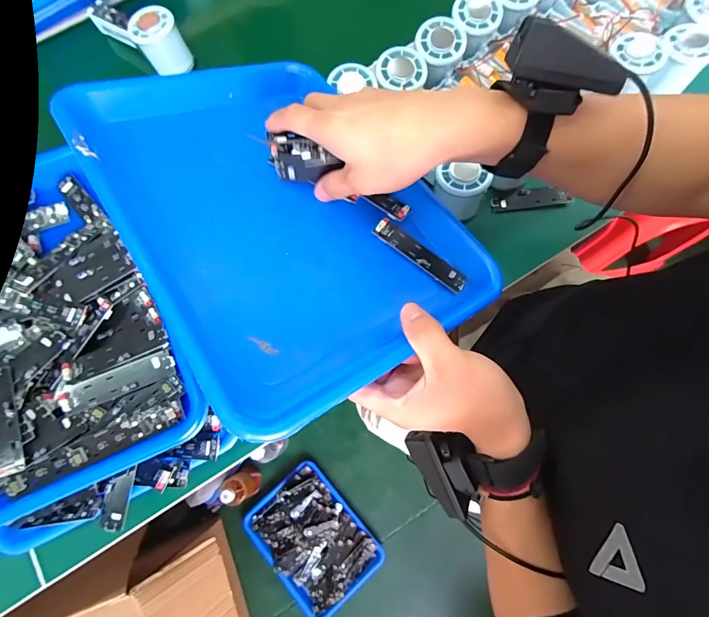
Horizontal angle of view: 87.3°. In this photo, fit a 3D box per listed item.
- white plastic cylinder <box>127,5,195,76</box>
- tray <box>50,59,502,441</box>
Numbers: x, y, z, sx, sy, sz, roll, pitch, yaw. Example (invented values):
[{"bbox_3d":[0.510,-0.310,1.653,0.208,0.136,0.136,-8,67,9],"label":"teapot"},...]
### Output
[{"bbox_3d":[-0.245,-0.338,0.469,0.053,0.051,0.055,0,77,1],"label":"white plastic cylinder"},{"bbox_3d":[-0.061,-0.090,0.320,0.238,0.037,0.334,-26,71,-27],"label":"tray"}]

